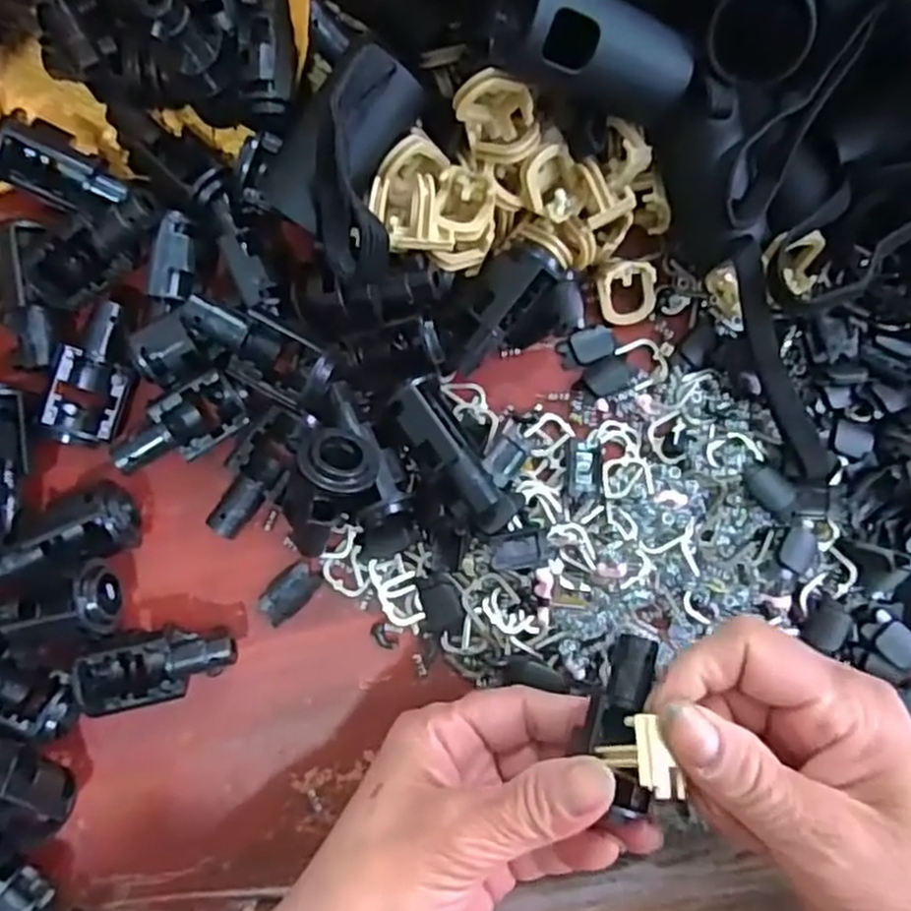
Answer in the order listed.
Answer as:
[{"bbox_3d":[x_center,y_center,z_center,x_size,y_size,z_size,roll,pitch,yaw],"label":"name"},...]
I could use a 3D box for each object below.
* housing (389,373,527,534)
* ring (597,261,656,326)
[{"bbox_3d":[0.001,0.001,0.269,0.020,0.023,0.060,-35,88,-4],"label":"housing"},{"bbox_3d":[0.067,-0.064,0.288,0.025,0.007,0.025,-1,125,-2],"label":"ring"}]

